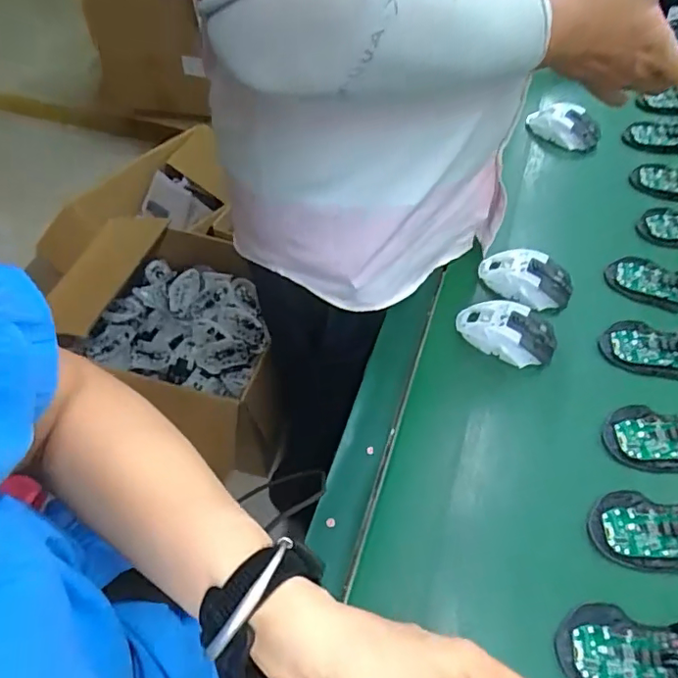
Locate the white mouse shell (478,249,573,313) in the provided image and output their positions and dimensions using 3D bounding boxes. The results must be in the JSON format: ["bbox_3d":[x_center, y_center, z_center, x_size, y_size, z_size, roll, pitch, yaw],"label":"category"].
[{"bbox_3d":[0.241,-0.078,0.704,0.115,0.033,0.079,18,57,11],"label":"white mouse shell"}]

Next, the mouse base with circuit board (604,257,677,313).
[{"bbox_3d":[0.408,-0.077,0.708,0.111,0.021,0.061,32,60,18],"label":"mouse base with circuit board"}]

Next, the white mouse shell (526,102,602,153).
[{"bbox_3d":[0.363,-0.346,0.888,0.118,0.043,0.065,23,58,14],"label":"white mouse shell"}]

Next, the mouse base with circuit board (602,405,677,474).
[{"bbox_3d":[0.345,0.104,0.585,0.115,0.019,0.073,6,56,2],"label":"mouse base with circuit board"}]

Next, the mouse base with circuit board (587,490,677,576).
[{"bbox_3d":[0.304,0.185,0.531,0.113,0.022,0.073,5,56,2],"label":"mouse base with circuit board"}]

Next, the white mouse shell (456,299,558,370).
[{"bbox_3d":[0.200,-0.008,0.659,0.114,0.040,0.061,25,59,14],"label":"white mouse shell"}]

